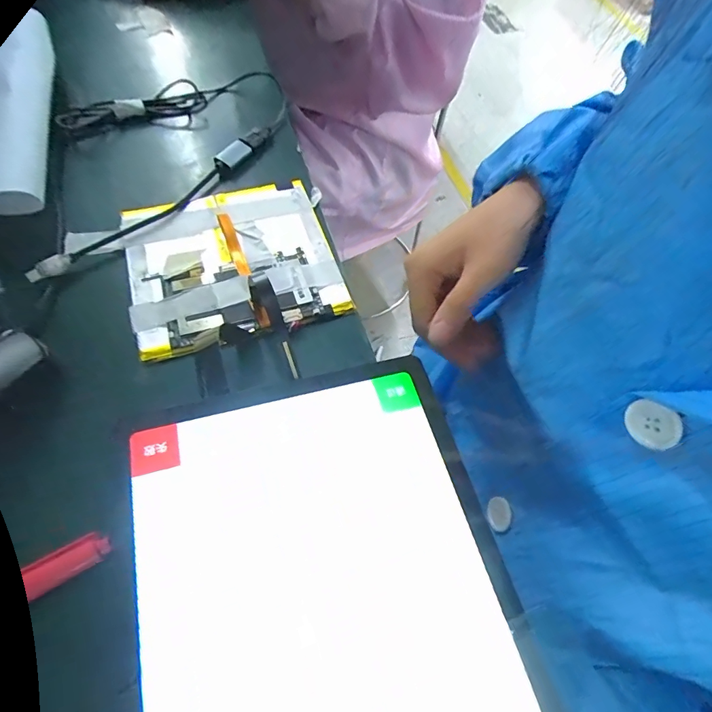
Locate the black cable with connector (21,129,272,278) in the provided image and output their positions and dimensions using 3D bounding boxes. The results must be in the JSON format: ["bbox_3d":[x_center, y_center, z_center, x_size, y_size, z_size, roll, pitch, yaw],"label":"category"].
[{"bbox_3d":[-0.132,-0.111,0.303,0.023,0.010,0.200,37,65,16],"label":"black cable with connector"}]

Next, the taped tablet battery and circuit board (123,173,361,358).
[{"bbox_3d":[-0.082,-0.062,0.284,0.129,0.011,0.123,-16,63,-12],"label":"taped tablet battery and circuit board"}]

